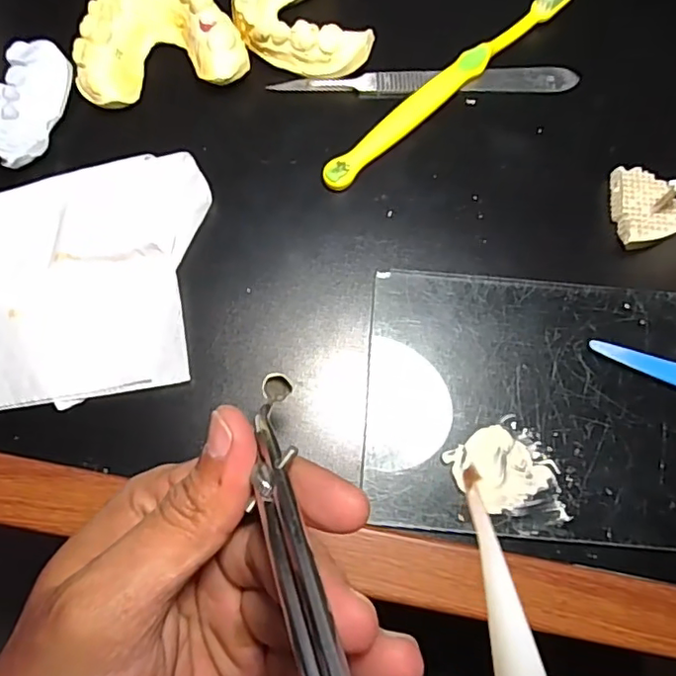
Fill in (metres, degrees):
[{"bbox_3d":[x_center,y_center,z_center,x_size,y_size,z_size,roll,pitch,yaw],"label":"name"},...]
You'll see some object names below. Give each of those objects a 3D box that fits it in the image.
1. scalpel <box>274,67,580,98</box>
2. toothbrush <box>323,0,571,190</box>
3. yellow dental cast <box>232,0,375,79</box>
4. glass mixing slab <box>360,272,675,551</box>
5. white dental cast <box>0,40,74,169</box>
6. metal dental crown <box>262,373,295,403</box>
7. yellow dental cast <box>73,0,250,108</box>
[{"bbox_3d":[0.040,-0.118,0.263,0.136,0.004,0.013,-1,74,-2],"label":"scalpel"},{"bbox_3d":[0.053,-0.116,0.258,0.151,0.017,0.012,-41,79,-12],"label":"toothbrush"},{"bbox_3d":[-0.018,-0.147,0.260,0.054,0.022,0.067,-16,75,-6],"label":"yellow dental cast"},{"bbox_3d":[0.110,0.028,0.226,0.195,0.006,0.099,5,74,0],"label":"glass mixing slab"},{"bbox_3d":[-0.130,-0.098,0.244,0.022,0.014,0.057,9,74,1],"label":"white dental cast"},{"bbox_3d":[-0.020,0.016,0.188,0.010,0.007,0.008,-33,78,-10],"label":"metal dental crown"},{"bbox_3d":[-0.079,-0.134,0.256,0.070,0.025,0.059,-11,75,-5],"label":"yellow dental cast"}]

